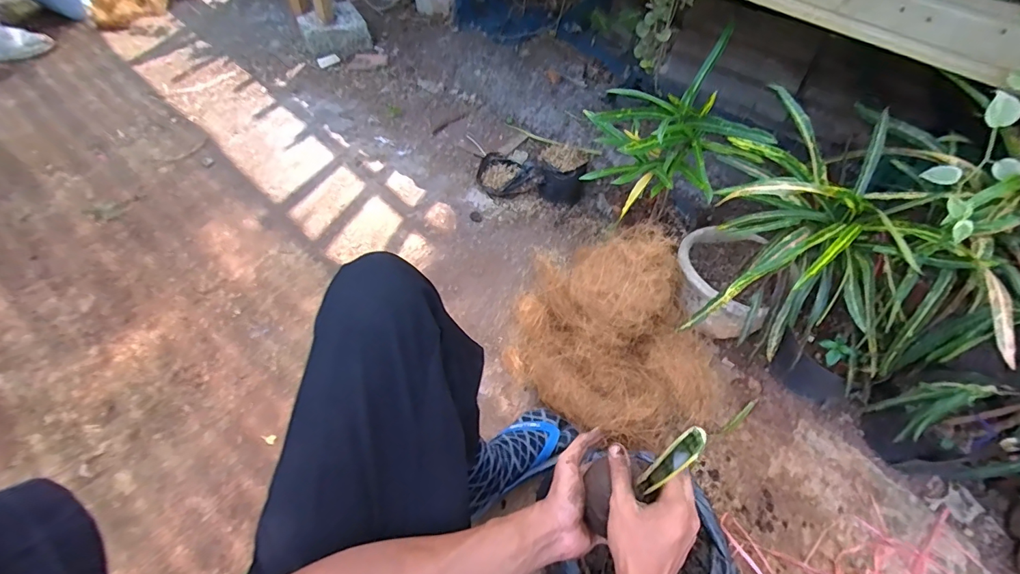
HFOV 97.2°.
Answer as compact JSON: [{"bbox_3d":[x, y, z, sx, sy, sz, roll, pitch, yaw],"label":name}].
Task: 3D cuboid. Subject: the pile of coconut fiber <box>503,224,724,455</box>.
[{"bbox_3d":[0.191,0.093,0.795,0.329,0.219,0.367,-28,60,-22],"label":"pile of coconut fiber"}]

